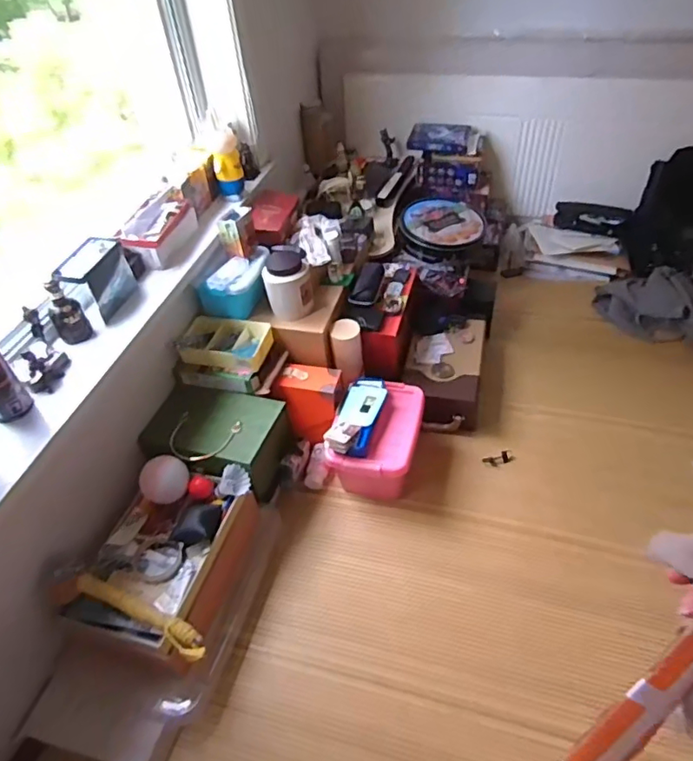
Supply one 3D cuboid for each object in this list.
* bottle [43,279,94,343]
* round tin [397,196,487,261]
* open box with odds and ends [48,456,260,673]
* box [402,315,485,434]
[{"bbox_3d":[-0.530,-0.129,1.028,0.062,0.120,0.045,-26,49,-19],"label":"bottle"},{"bbox_3d":[0.284,-0.458,1.668,0.266,0.096,0.235,4,46,8],"label":"round tin"},{"bbox_3d":[-0.348,0.345,1.072,0.288,0.158,0.360,7,47,11],"label":"open box with odds and ends"},{"bbox_3d":[0.249,-0.028,1.465,0.225,0.116,0.331,6,47,11],"label":"box"}]

